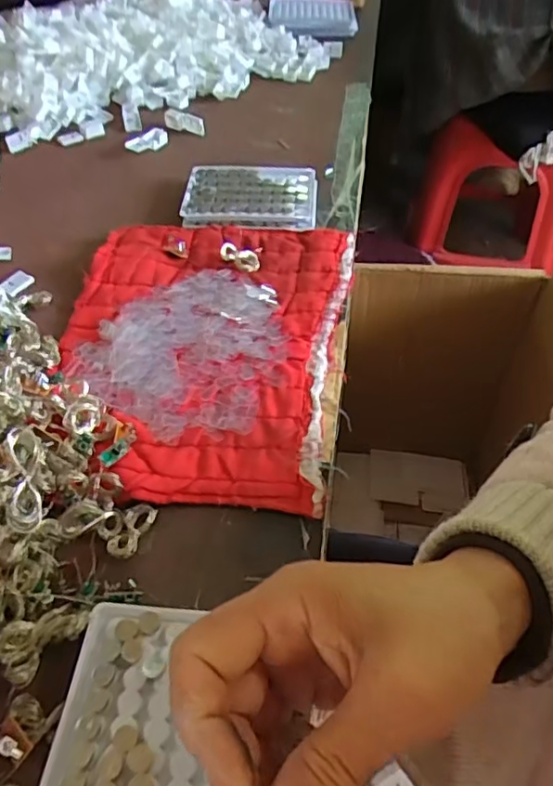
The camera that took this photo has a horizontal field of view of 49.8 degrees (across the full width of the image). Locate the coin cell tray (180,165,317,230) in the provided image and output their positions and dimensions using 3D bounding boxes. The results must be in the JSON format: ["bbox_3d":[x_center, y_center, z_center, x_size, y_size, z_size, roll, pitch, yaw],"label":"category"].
[{"bbox_3d":[-0.026,-0.200,0.604,0.131,0.012,0.100,4,49,3],"label":"coin cell tray"}]

